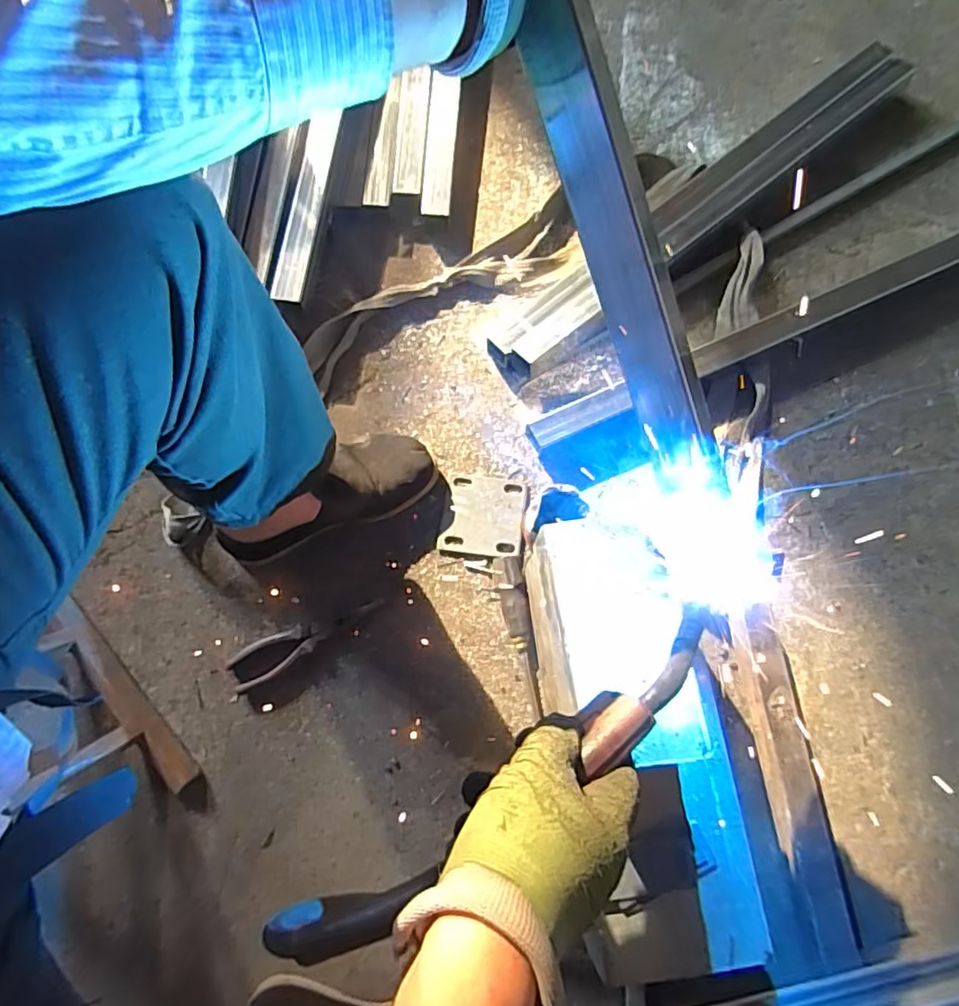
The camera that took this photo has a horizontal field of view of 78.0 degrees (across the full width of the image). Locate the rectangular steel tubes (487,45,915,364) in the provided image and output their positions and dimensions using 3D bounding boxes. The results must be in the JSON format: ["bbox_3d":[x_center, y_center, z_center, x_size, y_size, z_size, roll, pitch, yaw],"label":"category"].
[{"bbox_3d":[0.344,-0.451,0.880,0.807,0.057,0.096,-38,77,-11],"label":"rectangular steel tubes"}]

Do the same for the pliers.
[{"bbox_3d":[-0.209,0.166,0.716,0.192,0.018,0.049,-23,75,-7],"label":"pliers"}]

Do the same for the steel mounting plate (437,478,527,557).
[{"bbox_3d":[0.006,0.017,0.768,0.101,0.007,0.100,6,74,1],"label":"steel mounting plate"}]

